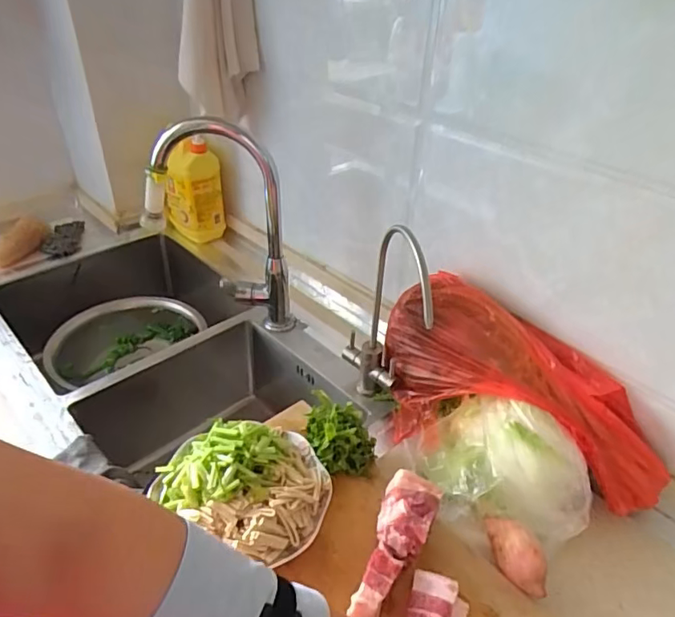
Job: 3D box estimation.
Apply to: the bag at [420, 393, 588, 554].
[{"bbox_3d":[0.204,0.191,0.652,0.189,0.110,0.145,9,37,10],"label":"bag"}]

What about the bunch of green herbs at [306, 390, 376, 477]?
[{"bbox_3d":[0.003,0.163,0.695,0.080,0.069,0.094,-6,37,-10],"label":"bunch of green herbs"}]

